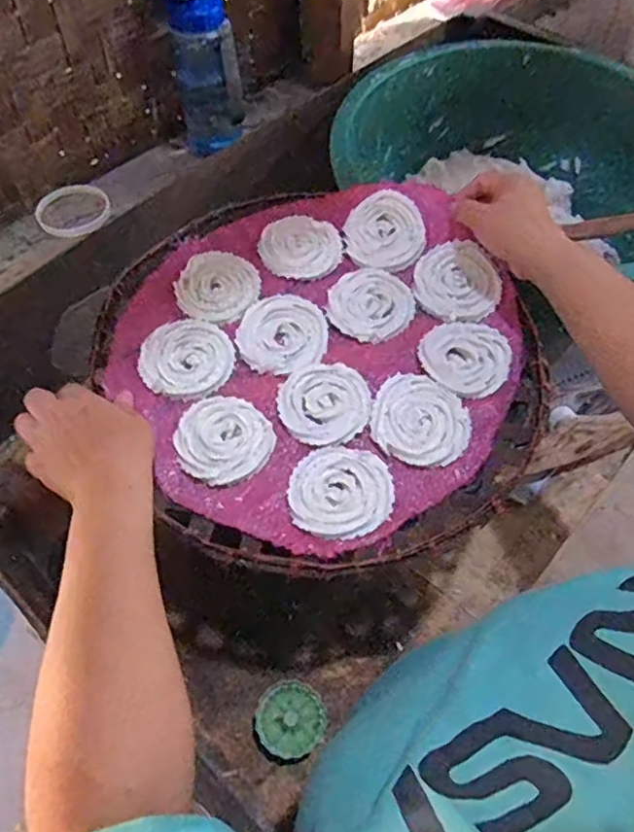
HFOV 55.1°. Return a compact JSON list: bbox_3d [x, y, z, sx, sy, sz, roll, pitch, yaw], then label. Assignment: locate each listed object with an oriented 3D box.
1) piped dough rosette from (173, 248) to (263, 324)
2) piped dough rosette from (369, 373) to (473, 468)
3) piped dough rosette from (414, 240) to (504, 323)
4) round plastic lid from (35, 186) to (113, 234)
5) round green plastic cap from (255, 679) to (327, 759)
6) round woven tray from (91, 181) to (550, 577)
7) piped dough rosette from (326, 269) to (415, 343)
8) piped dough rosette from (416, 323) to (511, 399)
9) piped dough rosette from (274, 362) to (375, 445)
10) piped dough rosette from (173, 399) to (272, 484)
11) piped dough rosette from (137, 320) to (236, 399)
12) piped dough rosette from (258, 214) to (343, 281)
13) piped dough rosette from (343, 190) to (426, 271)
[{"bbox_3d":[-0.091,-0.120,0.555,0.074,0.008,0.077,1,60,-1],"label":"piped dough rosette"},{"bbox_3d":[0.082,0.003,0.485,0.081,0.009,0.072,39,66,19],"label":"piped dough rosette"},{"bbox_3d":[0.127,-0.121,0.554,0.071,0.011,0.081,-45,71,-4],"label":"piped dough rosette"},{"bbox_3d":[-0.301,-0.256,0.756,0.089,0.013,0.090,1,60,-1],"label":"round plastic lid"},{"bbox_3d":[-0.024,0.277,0.557,0.061,0.017,0.060,1,60,-1],"label":"round green plastic cap"},{"bbox_3d":[0.005,-0.061,0.514,0.334,0.042,0.363,2,59,-3],"label":"round woven tray"},{"bbox_3d":[0.048,-0.102,0.549,0.076,0.007,0.076,1,60,-1],"label":"piped dough rosette"},{"bbox_3d":[0.127,-0.052,0.516,0.072,0.008,0.076,1,60,-1],"label":"piped dough rosette"},{"bbox_3d":[0.007,-0.011,0.496,0.072,0.007,0.075,1,60,-1],"label":"piped dough rosette"},{"bbox_3d":[-0.074,0.016,0.474,0.071,0.004,0.074,2,59,-3],"label":"piped dough rosette"},{"bbox_3d":[-0.109,-0.050,0.514,0.078,0.004,0.076,1,60,-1],"label":"piped dough rosette"},{"bbox_3d":[-0.016,-0.164,0.581,0.076,0.009,0.069,-10,61,-7],"label":"piped dough rosette"},{"bbox_3d":[0.065,-0.177,0.583,0.074,0.009,0.081,-10,75,4],"label":"piped dough rosette"}]

